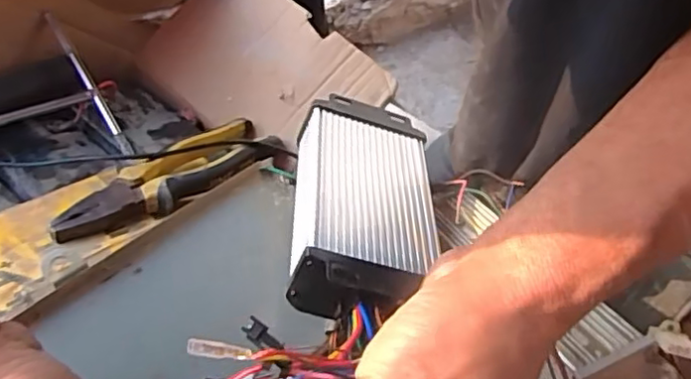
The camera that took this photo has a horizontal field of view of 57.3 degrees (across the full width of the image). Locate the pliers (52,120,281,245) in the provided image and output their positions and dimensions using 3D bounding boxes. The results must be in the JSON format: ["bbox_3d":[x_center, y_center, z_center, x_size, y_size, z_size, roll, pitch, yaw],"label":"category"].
[{"bbox_3d":[-0.132,-0.006,0.481,0.055,0.032,0.185,36,43,19],"label":"pliers"}]

